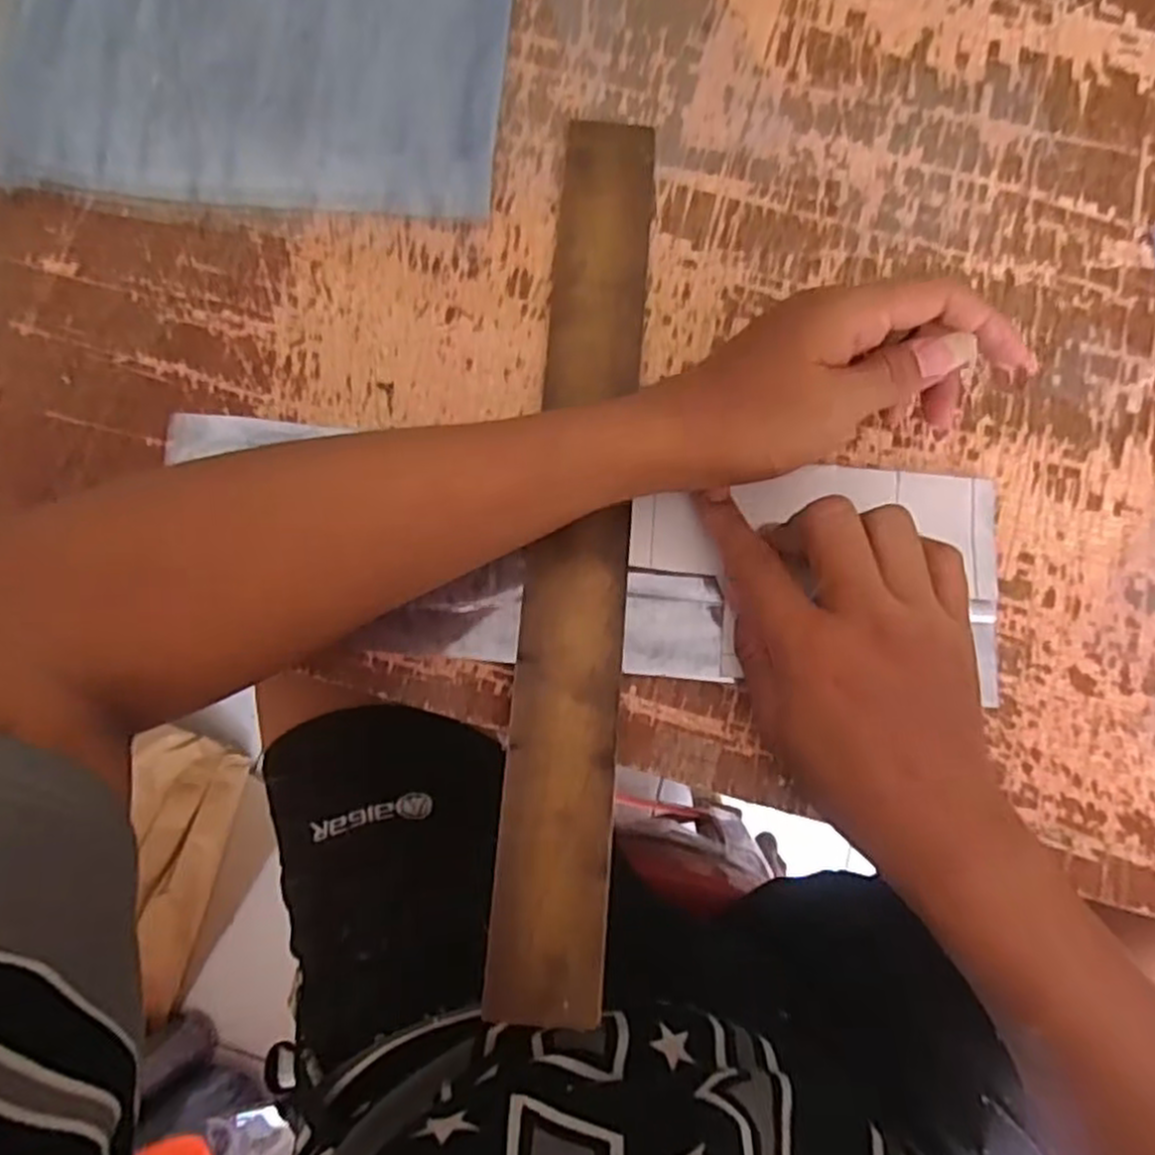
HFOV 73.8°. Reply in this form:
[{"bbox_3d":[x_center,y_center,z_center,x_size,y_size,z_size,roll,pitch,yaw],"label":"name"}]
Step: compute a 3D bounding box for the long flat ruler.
[{"bbox_3d":[0.002,-0.030,0.362,0.048,0.009,0.430,4,77,-1],"label":"long flat ruler"}]

